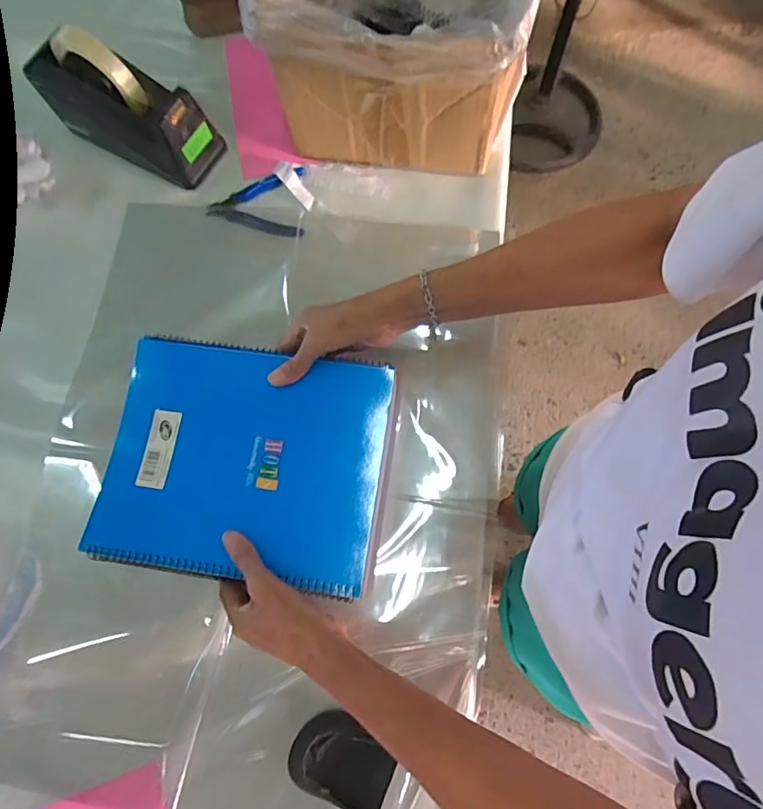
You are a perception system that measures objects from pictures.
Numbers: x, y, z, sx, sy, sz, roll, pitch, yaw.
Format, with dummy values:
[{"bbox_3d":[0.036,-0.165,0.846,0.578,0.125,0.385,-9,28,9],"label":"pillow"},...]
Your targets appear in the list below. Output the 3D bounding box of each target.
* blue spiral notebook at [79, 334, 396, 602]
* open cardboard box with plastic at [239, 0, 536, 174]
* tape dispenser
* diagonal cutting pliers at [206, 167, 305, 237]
[{"bbox_3d":[-0.119,0.048,0.448,0.245,0.018,0.201,8,75,3],"label":"blue spiral notebook"},{"bbox_3d":[0.027,-0.437,0.556,0.258,0.183,0.322,13,76,7],"label":"open cardboard box with plastic"},{"bbox_3d":[-0.290,-0.337,0.559,0.190,0.116,0.072,25,78,10],"label":"tape dispenser"},{"bbox_3d":[-0.147,-0.232,0.583,0.112,0.016,0.081,-4,75,2],"label":"diagonal cutting pliers"}]

